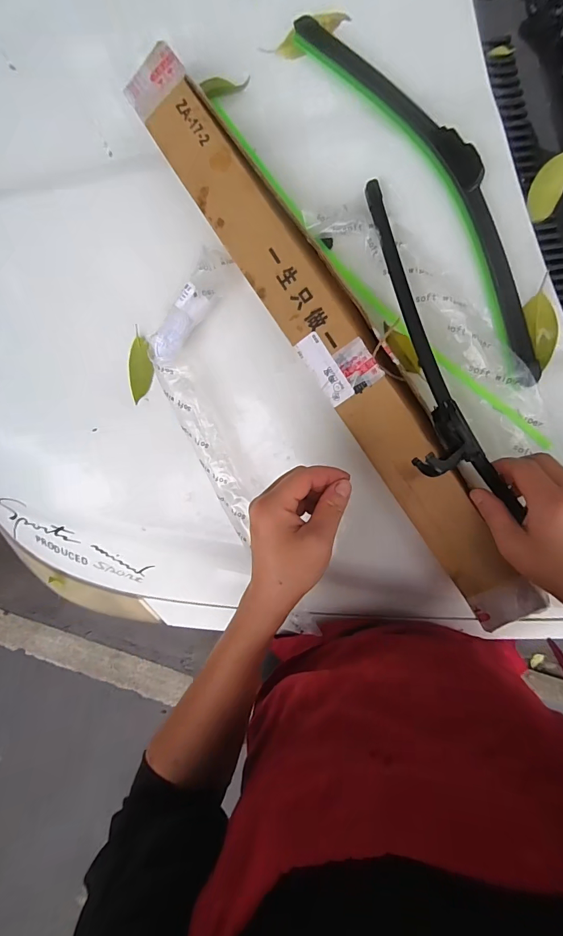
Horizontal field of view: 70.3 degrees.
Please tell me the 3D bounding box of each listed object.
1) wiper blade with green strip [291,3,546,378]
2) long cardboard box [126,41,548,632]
[{"bbox_3d":[0.156,-0.287,0.400,0.068,0.017,0.435,-32,86,20],"label":"wiper blade with green strip"},{"bbox_3d":[0.047,-0.133,0.399,0.066,0.022,0.652,-34,89,5],"label":"long cardboard box"}]

